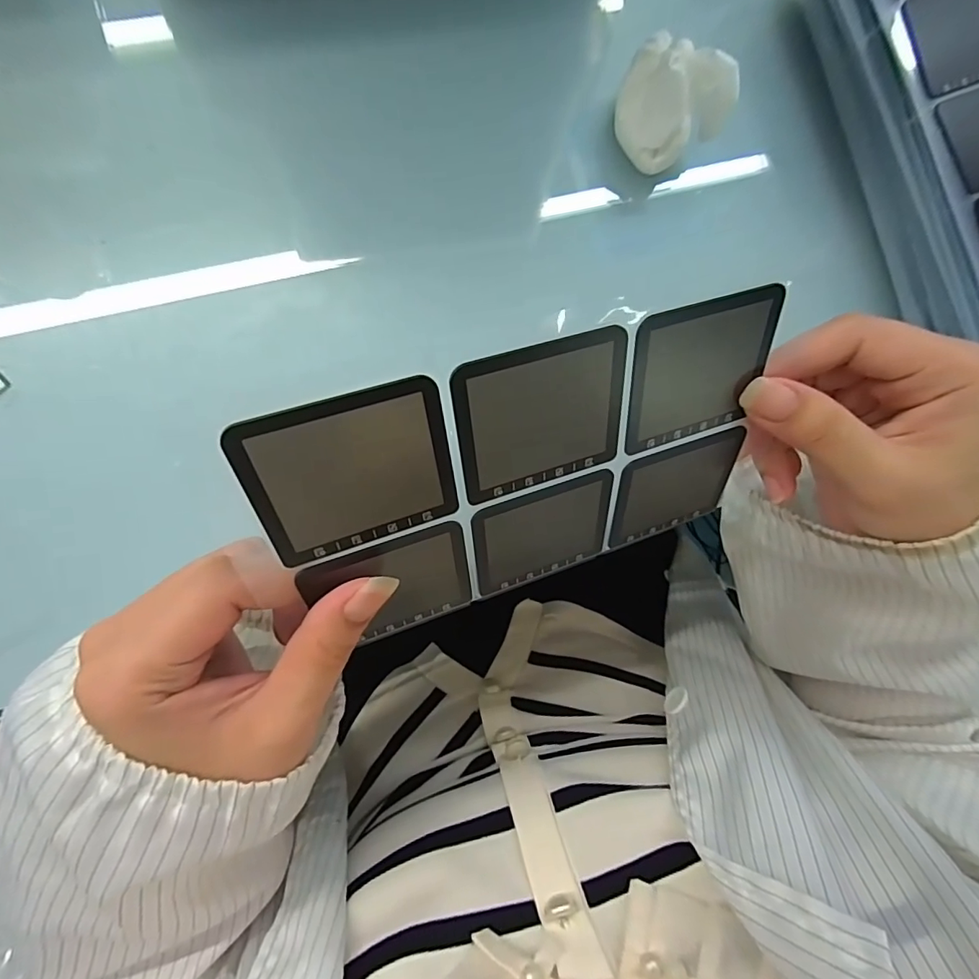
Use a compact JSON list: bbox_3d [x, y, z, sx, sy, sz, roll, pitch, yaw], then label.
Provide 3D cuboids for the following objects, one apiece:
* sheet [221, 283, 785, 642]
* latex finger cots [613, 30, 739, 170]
[{"bbox_3d":[0.018,-0.003,0.172,0.169,0.007,0.101,-18,133,-13],"label":"sheet"},{"bbox_3d":[0.096,-0.196,0.261,0.058,0.045,0.043,19,87,-7],"label":"latex finger cots"}]

